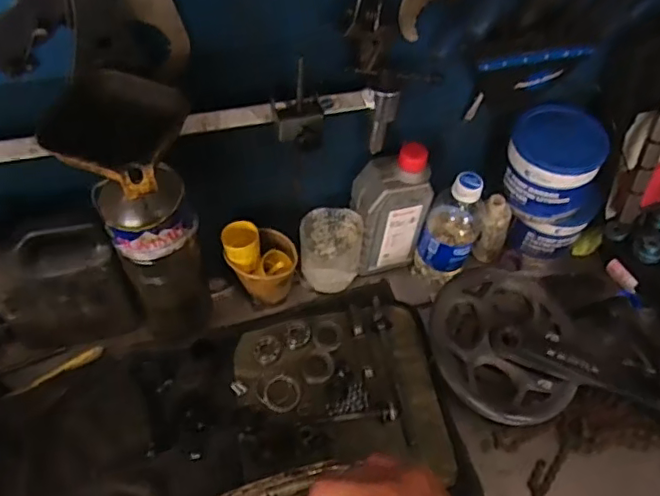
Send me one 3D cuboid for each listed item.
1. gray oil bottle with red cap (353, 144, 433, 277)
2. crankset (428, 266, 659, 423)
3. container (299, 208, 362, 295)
[{"bbox_3d":[0.069,-0.043,0.679,0.080,0.167,0.053,-12,54,-13],"label":"gray oil bottle with red cap"},{"bbox_3d":[0.237,0.112,0.651,0.254,0.041,0.171,6,51,2],"label":"crankset"},{"bbox_3d":[0.000,0.006,0.692,0.071,0.094,0.062,2,52,-2],"label":"container"}]

